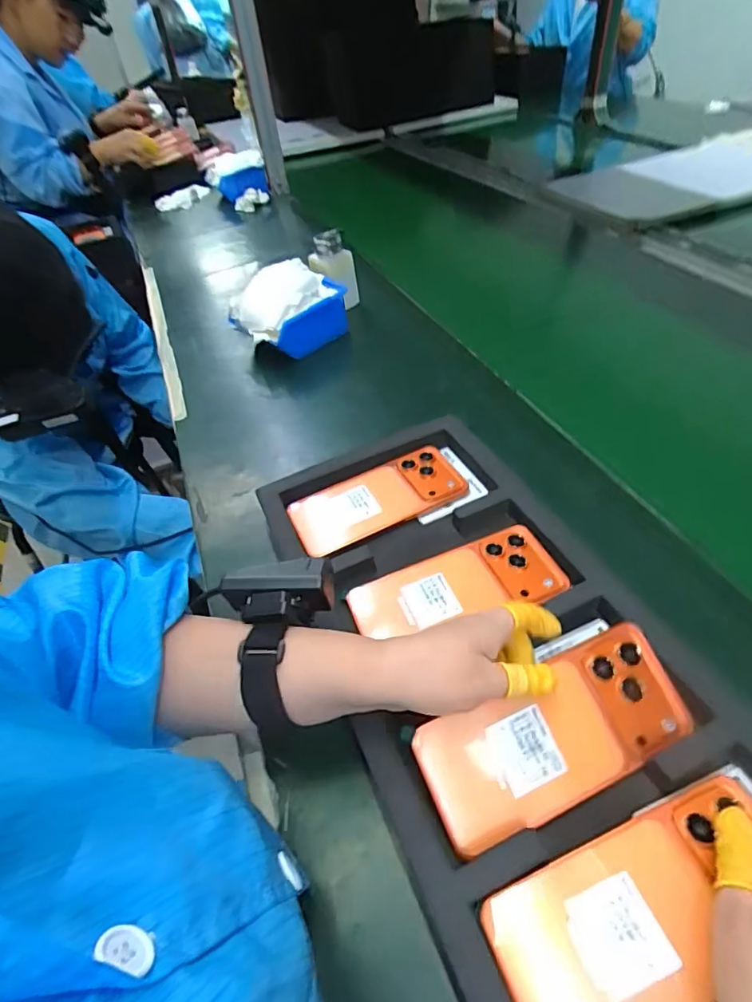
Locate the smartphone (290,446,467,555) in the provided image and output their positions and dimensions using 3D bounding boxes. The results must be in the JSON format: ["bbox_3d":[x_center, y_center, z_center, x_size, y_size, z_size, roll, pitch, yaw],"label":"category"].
[{"bbox_3d":[0.001,-0.004,0.500,0.163,0.011,0.074,-20,44,-14],"label":"smartphone"}]

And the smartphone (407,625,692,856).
[{"bbox_3d":[0.107,0.141,0.314,0.161,0.009,0.072,-22,72,-12],"label":"smartphone"}]

